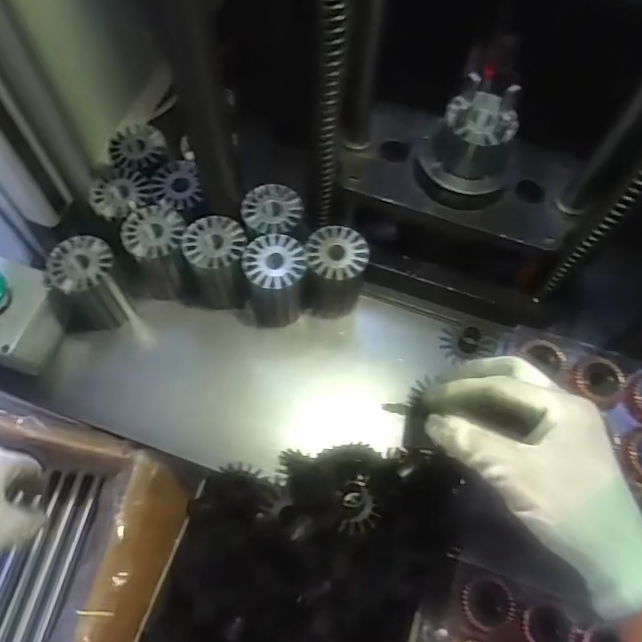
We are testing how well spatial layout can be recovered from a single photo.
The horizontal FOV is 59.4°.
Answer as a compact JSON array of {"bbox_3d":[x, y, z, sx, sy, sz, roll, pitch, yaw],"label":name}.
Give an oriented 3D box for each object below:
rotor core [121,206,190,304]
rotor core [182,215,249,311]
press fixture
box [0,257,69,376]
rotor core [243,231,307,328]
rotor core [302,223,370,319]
[{"bbox_3d":[-0.145,-0.060,0.518,0.055,0.078,0.060,0,66,-3],"label":"rotor core"},{"bbox_3d":[-0.092,-0.049,0.514,0.057,0.076,0.063,-5,66,-5],"label":"rotor core"},{"bbox_3d":[0.120,-0.141,0.440,0.077,0.079,0.078,1,66,-2],"label":"press fixture"},{"bbox_3d":[-0.273,-0.007,0.486,0.073,0.069,0.081,20,67,6],"label":"box"},{"bbox_3d":[-0.040,-0.031,0.513,0.051,0.082,0.060,-7,67,-6],"label":"rotor core"},{"bbox_3d":[0.012,-0.040,0.517,0.052,0.082,0.057,1,66,-2],"label":"rotor core"}]

